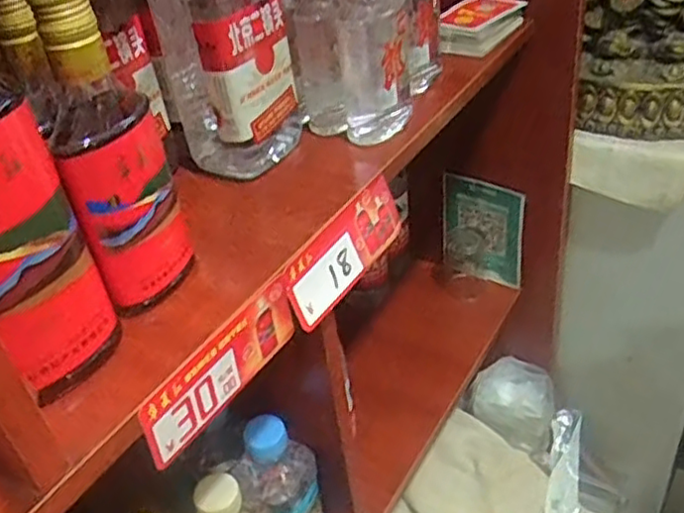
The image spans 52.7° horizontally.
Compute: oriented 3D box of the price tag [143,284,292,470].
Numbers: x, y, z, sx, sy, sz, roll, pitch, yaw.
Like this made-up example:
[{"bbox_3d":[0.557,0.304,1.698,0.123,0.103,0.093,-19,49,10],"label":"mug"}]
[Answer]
[{"bbox_3d":[-0.064,0.061,0.380,0.004,0.046,0.117,16,43,29],"label":"price tag"}]

